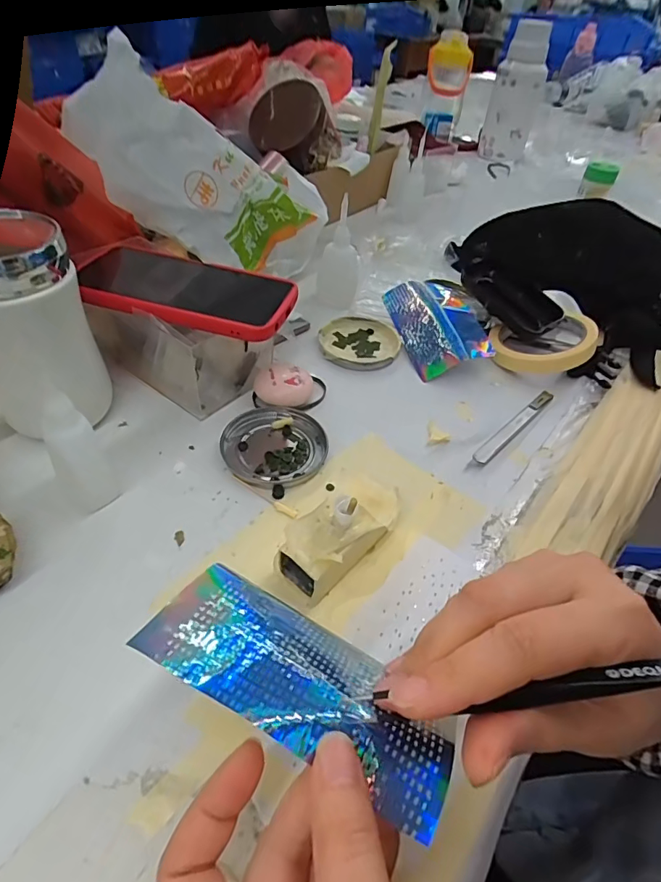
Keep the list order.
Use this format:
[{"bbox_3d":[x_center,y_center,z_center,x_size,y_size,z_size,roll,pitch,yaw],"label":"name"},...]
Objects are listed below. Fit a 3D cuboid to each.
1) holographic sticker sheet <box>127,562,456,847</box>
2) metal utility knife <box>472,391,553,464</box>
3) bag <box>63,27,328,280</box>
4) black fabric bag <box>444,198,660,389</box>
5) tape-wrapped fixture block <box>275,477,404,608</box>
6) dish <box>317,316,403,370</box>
[{"bbox_3d":[-0.012,0.090,0.180,0.119,0.020,0.051,26,48,20],"label":"holographic sticker sheet"},{"bbox_3d":[0.160,-0.014,0.407,0.012,0.005,0.128,37,52,26],"label":"metal utility knife"},{"bbox_3d":[-0.109,-0.230,0.441,0.239,0.113,0.049,20,36,-34],"label":"bag"},{"bbox_3d":[0.285,-0.193,0.540,0.277,0.081,0.223,11,45,3],"label":"black fabric bag"},{"bbox_3d":[0.005,0.056,0.291,0.043,0.044,0.083,38,52,26],"label":"tape-wrapped fixture block"},{"bbox_3d":[0.028,-0.098,0.473,0.079,0.009,0.077,4,45,-4],"label":"dish"}]

